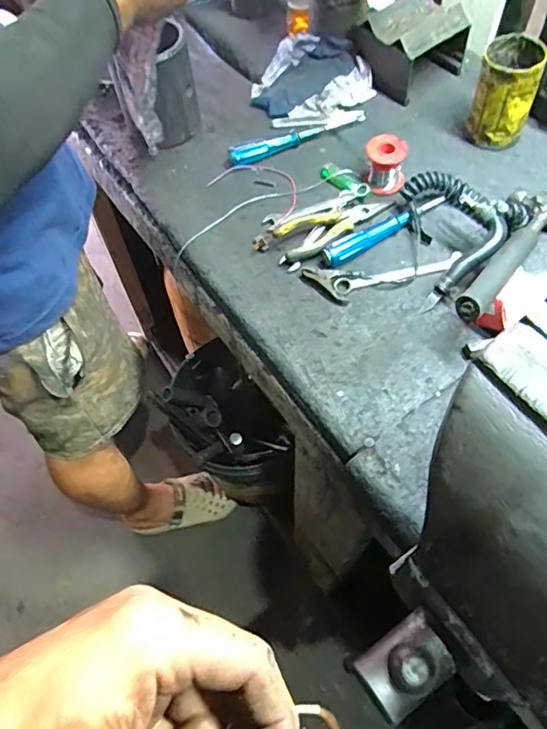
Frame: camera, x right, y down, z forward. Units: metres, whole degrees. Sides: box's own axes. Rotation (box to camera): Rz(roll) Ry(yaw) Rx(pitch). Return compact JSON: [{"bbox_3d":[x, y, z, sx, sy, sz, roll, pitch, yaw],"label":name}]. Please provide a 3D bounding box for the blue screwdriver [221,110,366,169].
[{"bbox_3d":[0.032,-0.325,0.747,0.208,0.020,0.026,-22,62,-9],"label":"blue screwdriver"}]

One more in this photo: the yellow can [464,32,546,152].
[{"bbox_3d":[0.304,-0.354,0.687,0.073,0.115,0.079,-2,61,3],"label":"yellow can"}]

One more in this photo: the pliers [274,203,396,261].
[{"bbox_3d":[0.081,-0.178,0.655,0.153,0.022,0.049,-24,62,-10],"label":"pliers"}]

